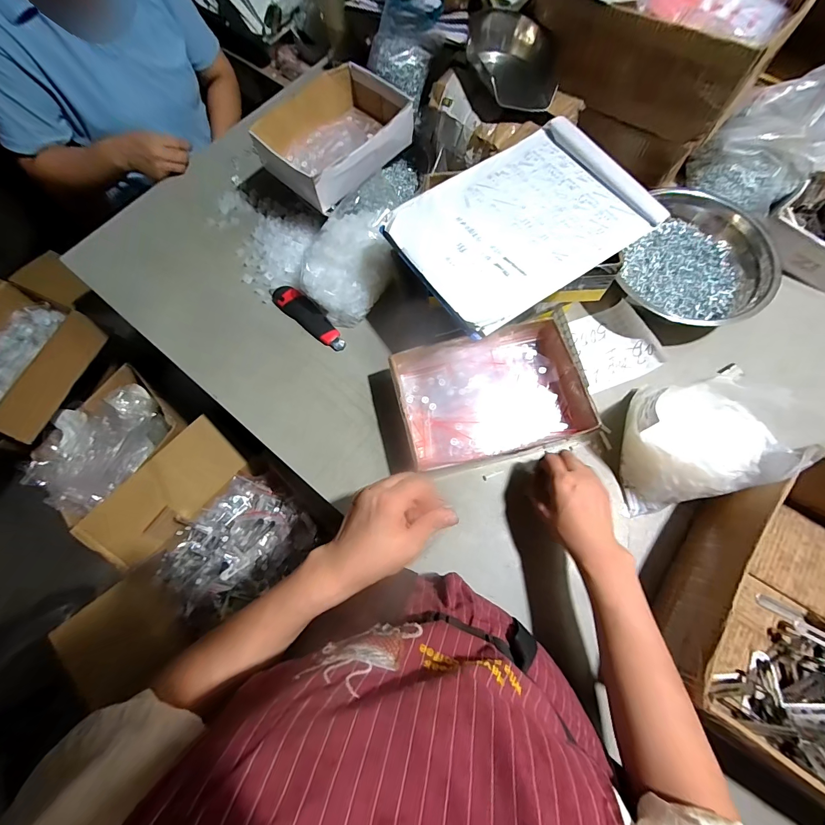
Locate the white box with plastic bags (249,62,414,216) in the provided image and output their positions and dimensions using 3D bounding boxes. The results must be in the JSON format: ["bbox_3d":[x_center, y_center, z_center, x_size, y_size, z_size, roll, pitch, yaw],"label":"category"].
[{"bbox_3d":[-0.128,-0.471,0.627,0.184,0.068,0.238,40,78,14],"label":"white box with plastic bags"}]

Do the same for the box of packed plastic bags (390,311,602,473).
[{"bbox_3d":[0.108,-0.021,0.533,0.254,0.071,0.184,-12,71,-1],"label":"box of packed plastic bags"}]

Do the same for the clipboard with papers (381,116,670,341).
[{"bbox_3d":[0.140,-0.252,0.476,0.308,0.015,0.222,-34,74,-9],"label":"clipboard with papers"}]

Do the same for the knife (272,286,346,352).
[{"bbox_3d":[-0.174,-0.161,0.618,0.160,0.019,0.041,39,77,14],"label":"knife"}]

